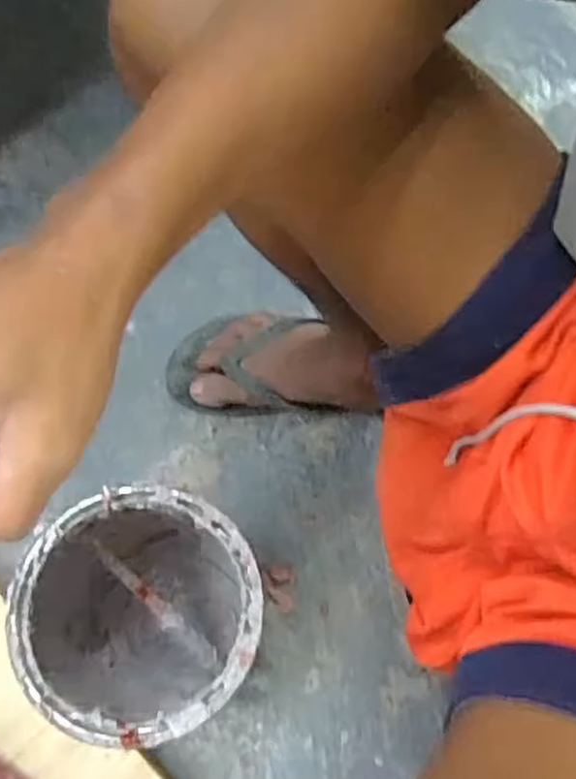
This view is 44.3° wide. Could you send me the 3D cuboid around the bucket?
[{"bbox_3d":[-0.103,0.184,0.559,0.151,0.212,0.159,1,68,-3],"label":"bucket"}]

